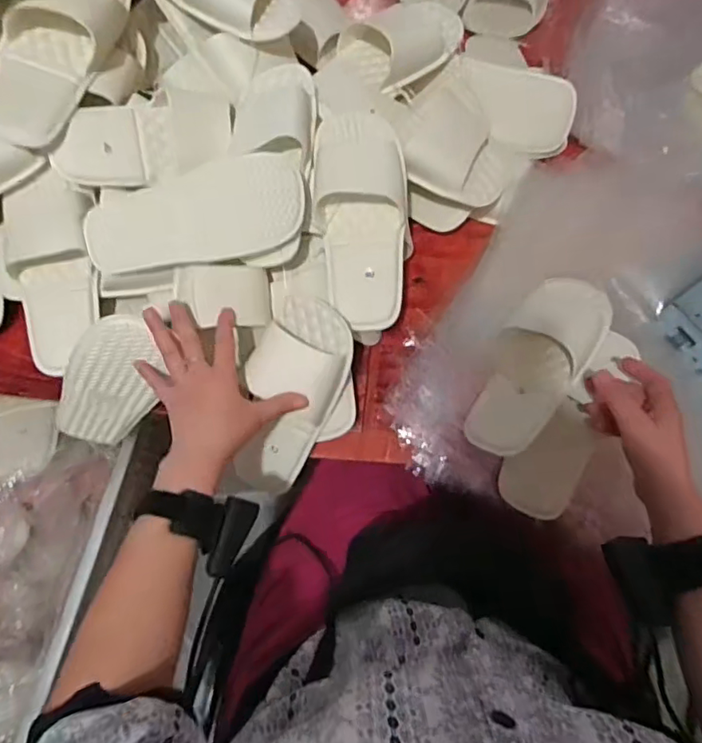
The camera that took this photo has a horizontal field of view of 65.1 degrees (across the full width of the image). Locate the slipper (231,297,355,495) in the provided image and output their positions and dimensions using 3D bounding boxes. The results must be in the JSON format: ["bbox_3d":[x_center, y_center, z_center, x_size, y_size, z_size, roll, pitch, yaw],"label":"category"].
[{"bbox_3d":[-0.066,0.035,0.596,0.096,0.046,0.226,18,107,5],"label":"slipper"}]

